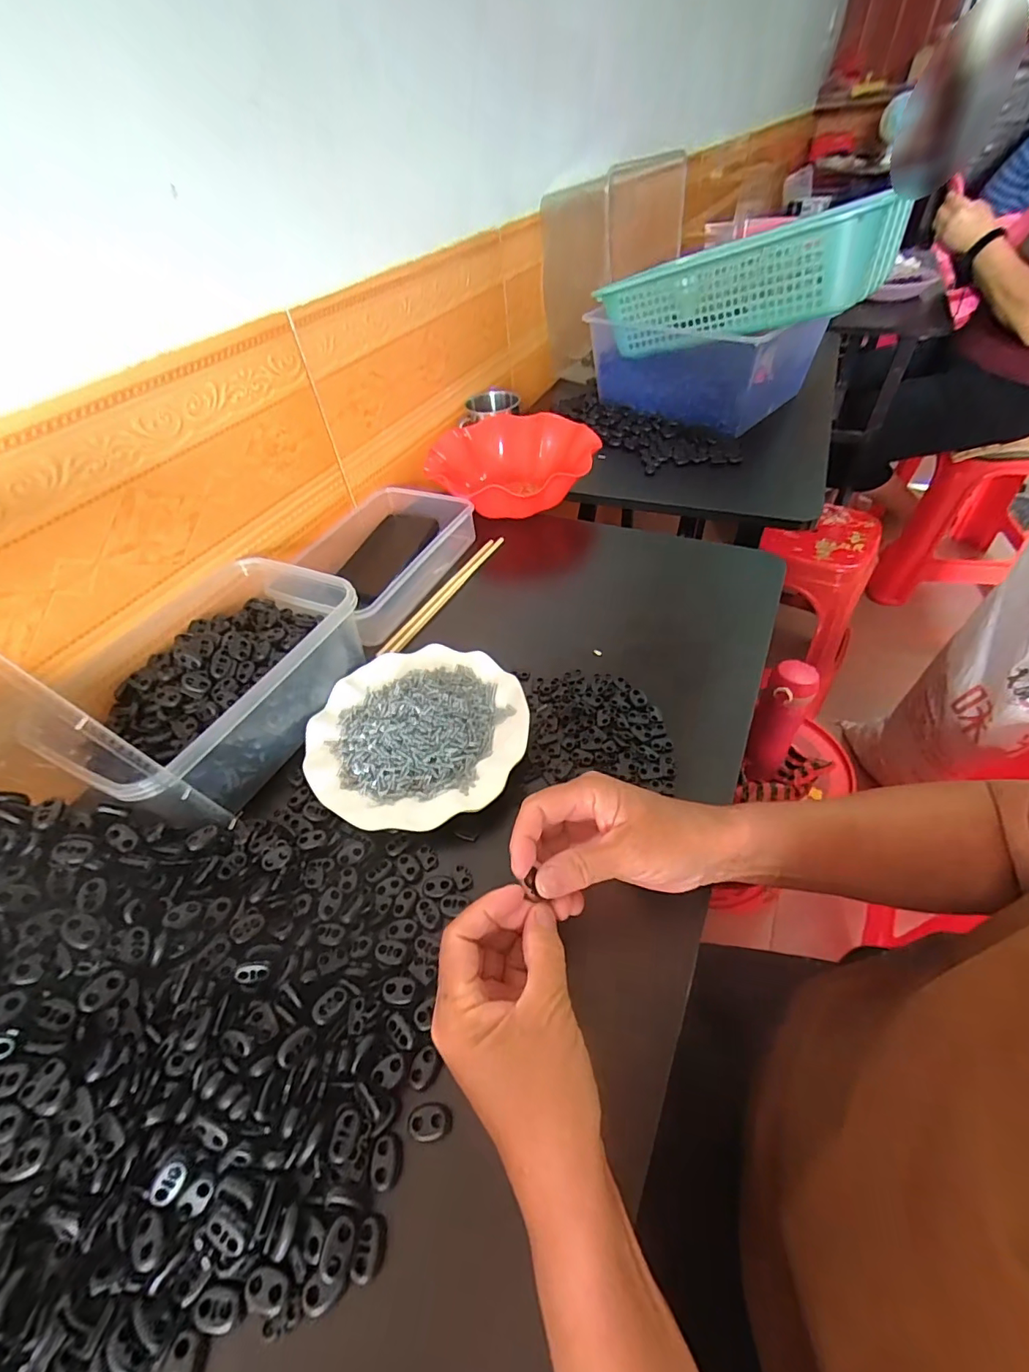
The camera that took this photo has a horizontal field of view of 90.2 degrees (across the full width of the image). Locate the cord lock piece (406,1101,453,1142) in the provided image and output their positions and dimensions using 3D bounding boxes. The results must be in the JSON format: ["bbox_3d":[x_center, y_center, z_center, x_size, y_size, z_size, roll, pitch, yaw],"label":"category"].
[{"bbox_3d":[-0.045,0.229,0.270,0.024,0.004,0.016,-2,51,-1],"label":"cord lock piece"}]

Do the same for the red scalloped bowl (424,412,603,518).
[{"bbox_3d":[-0.003,-0.304,0.703,0.219,0.068,0.205,-3,48,3],"label":"red scalloped bowl"}]

